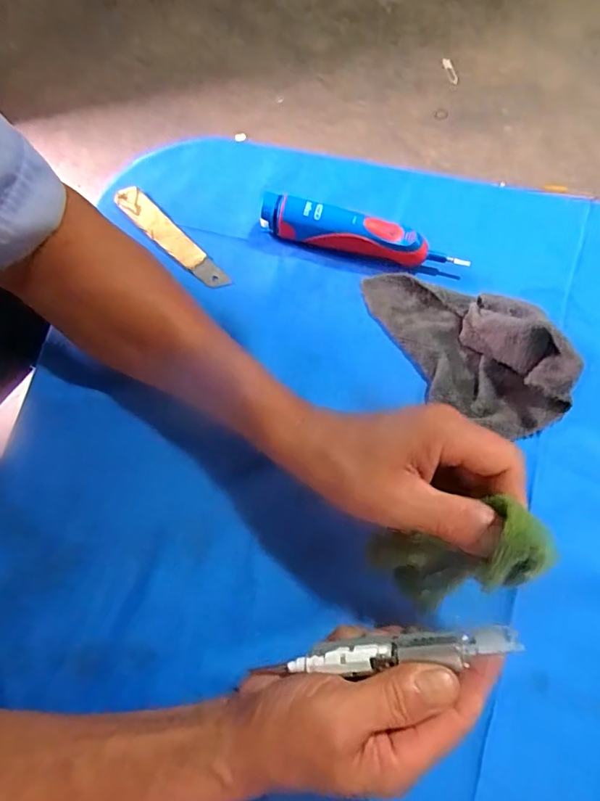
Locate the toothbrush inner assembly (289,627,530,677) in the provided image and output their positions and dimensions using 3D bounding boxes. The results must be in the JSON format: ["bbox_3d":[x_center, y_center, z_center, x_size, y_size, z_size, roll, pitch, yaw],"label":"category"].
[{"bbox_3d":[0.054,0.134,0.274,0.121,0.017,0.014,-10,74,6],"label":"toothbrush inner assembly"}]

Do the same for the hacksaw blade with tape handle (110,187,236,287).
[{"bbox_3d":[-0.105,-0.131,0.414,0.023,0.008,0.121,-44,78,-10],"label":"hacksaw blade with tape handle"}]

